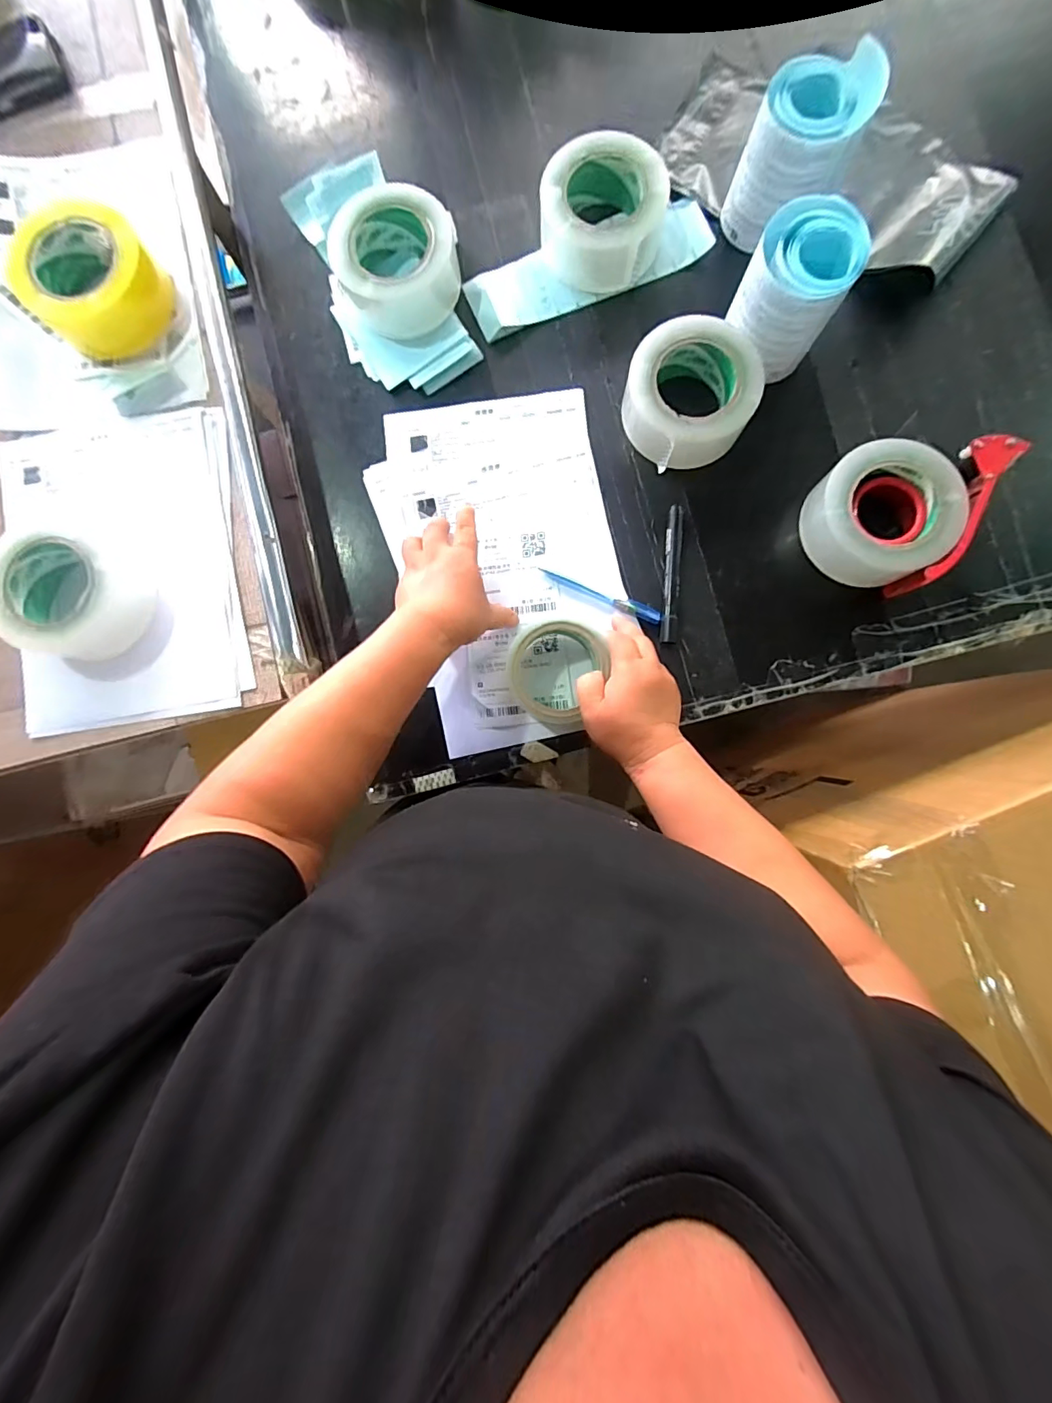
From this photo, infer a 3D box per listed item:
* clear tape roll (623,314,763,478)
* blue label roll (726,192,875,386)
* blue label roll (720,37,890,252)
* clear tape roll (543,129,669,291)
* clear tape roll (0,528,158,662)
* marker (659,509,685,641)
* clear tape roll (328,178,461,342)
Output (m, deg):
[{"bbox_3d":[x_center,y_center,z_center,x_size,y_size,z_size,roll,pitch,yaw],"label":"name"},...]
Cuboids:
[{"bbox_3d":[0.161,-0.303,0.473,0.118,0.056,0.117,0,86,1],"label":"clear tape roll"},{"bbox_3d":[0.243,-0.373,0.451,0.089,0.105,0.104,31,87,4],"label":"blue label roll"},{"bbox_3d":[0.259,-0.524,0.460,0.096,0.103,0.120,21,86,3],"label":"blue label roll"},{"bbox_3d":[0.077,-0.493,0.487,0.123,0.065,0.102,11,86,2],"label":"clear tape roll"},{"bbox_3d":[-0.424,-0.099,0.446,0.117,0.049,0.111,0,86,1],"label":"clear tape roll"},{"bbox_3d":[0.148,-0.128,0.482,0.016,0.012,0.137,4,86,2],"label":"marker"},{"bbox_3d":[-0.133,-0.445,0.488,0.116,0.066,0.112,0,86,1],"label":"clear tape roll"}]

